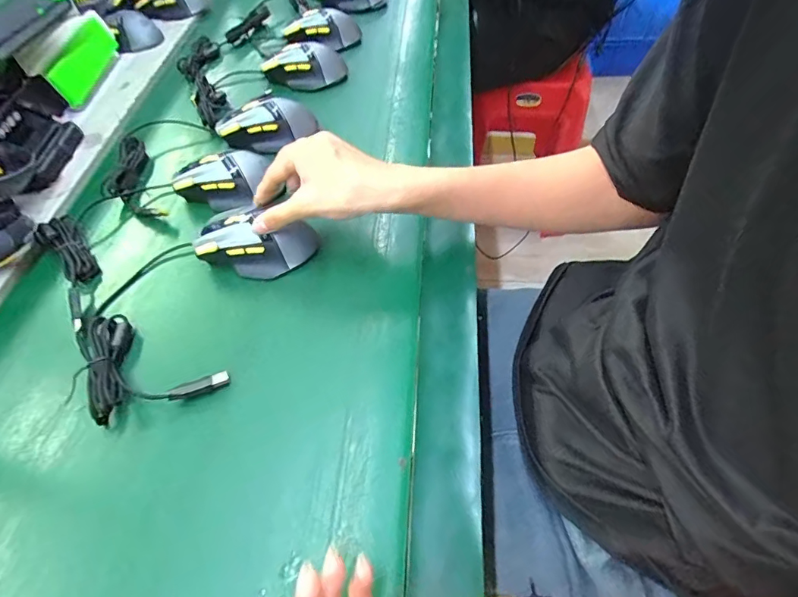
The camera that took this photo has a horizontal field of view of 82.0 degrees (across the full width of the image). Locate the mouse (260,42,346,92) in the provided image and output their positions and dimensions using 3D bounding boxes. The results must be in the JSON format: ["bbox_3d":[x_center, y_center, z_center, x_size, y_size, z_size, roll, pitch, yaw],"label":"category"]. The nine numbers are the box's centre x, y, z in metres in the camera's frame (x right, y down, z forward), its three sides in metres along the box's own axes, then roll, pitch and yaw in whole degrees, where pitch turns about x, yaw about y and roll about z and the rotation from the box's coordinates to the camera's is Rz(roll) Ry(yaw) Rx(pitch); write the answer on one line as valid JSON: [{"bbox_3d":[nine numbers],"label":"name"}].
[{"bbox_3d":[-0.132,-0.331,0.648,0.112,0.042,0.083,-29,58,-20],"label":"mouse"}]

